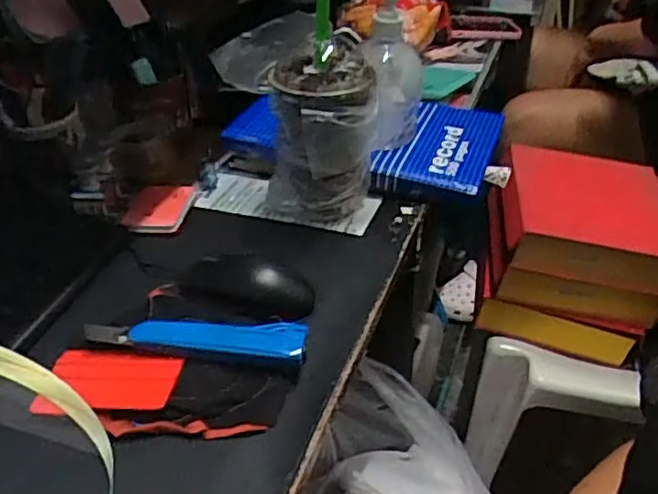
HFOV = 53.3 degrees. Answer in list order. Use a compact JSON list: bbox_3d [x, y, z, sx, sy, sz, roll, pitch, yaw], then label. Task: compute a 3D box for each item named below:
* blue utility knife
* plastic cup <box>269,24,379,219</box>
[{"bbox_3d":[-0.099,0.070,0.485,0.162,0.023,0.035,-1,35,0],"label":"blue utility knife"},{"bbox_3d":[-0.007,-0.111,0.646,0.106,0.164,0.122,1,35,3],"label":"plastic cup"}]

